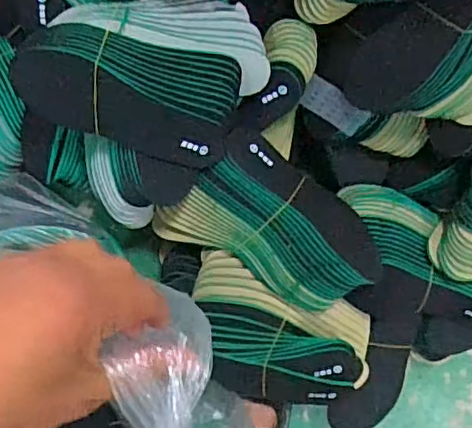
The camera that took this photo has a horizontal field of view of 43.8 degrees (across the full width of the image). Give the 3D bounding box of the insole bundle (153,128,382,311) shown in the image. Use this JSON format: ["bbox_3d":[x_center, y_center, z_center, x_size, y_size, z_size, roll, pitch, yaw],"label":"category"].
[{"bbox_3d":[0.053,0.008,0.783,0.271,0.112,0.172,26,88,-9],"label":"insole bundle"}]

